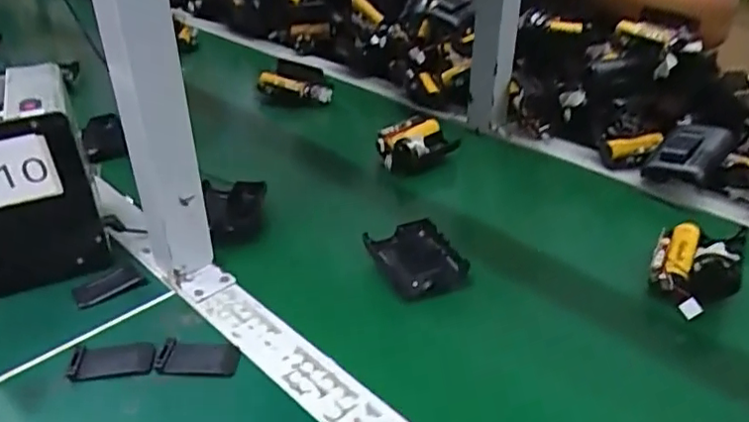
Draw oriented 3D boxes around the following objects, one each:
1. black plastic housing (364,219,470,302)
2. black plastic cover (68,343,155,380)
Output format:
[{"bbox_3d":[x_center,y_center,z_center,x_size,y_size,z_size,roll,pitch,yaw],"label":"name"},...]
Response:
[{"bbox_3d":[0.037,0.042,0.527,0.066,0.026,0.088,-14,35,-19],"label":"black plastic housing"},{"bbox_3d":[-0.188,0.108,0.435,0.058,0.007,0.032,-5,33,-5],"label":"black plastic cover"}]

